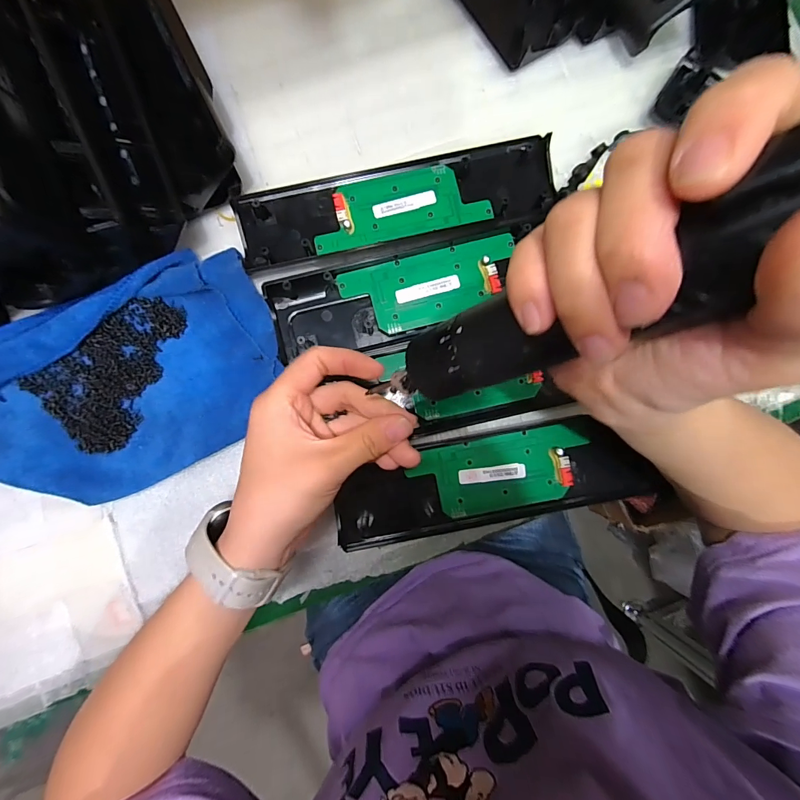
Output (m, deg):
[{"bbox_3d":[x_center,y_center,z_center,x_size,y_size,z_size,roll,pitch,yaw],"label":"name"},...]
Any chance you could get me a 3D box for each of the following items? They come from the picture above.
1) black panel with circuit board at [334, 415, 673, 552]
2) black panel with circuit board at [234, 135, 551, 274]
[{"bbox_3d":[0.070,0.059,0.292,0.233,0.020,0.066,-11,86,-2],"label":"black panel with circuit board"},{"bbox_3d":[-0.004,-0.152,0.303,0.237,0.023,0.067,-11,86,-2],"label":"black panel with circuit board"}]

